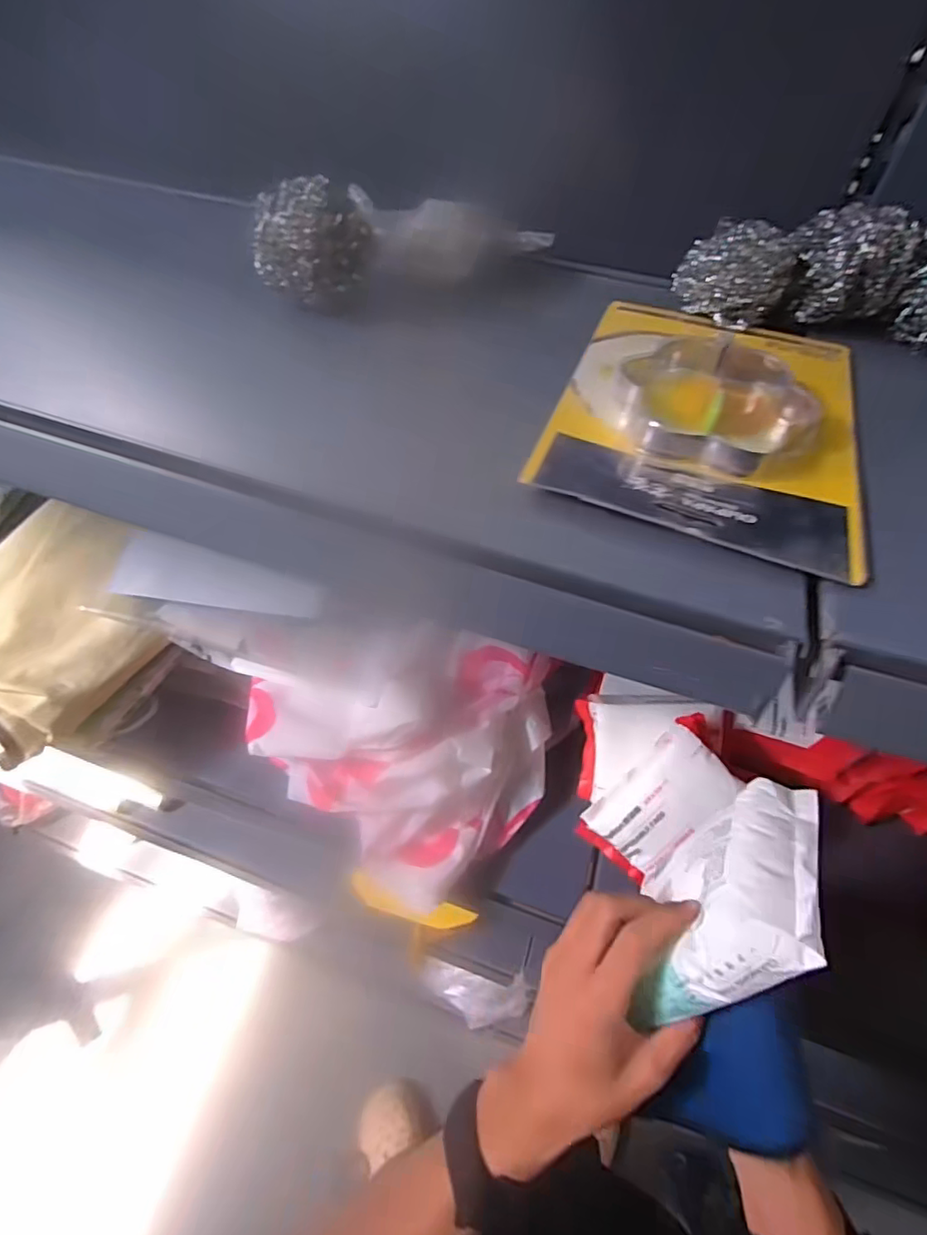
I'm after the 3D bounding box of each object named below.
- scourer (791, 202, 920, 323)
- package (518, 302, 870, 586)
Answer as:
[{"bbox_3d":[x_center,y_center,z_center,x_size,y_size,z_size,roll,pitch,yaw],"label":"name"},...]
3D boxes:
[{"bbox_3d":[0.219,-0.203,0.331,0.055,0.047,0.044,-2,53,-5],"label":"scourer"},{"bbox_3d":[0.124,-0.107,0.288,0.139,0.021,0.193,19,54,10],"label":"package"}]

